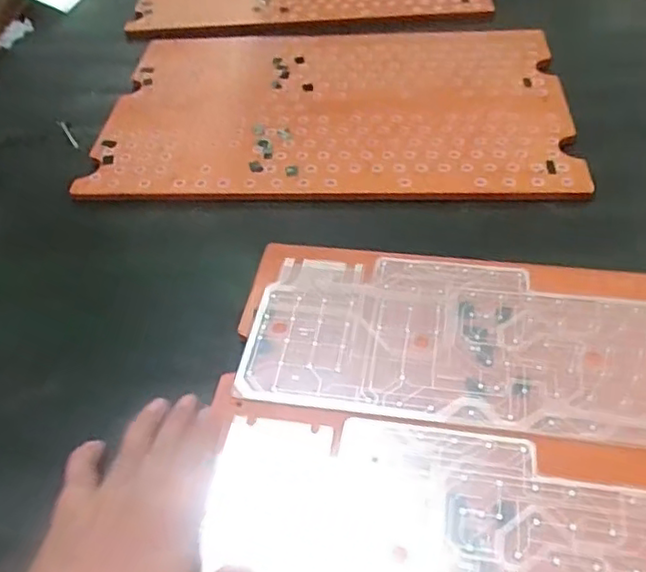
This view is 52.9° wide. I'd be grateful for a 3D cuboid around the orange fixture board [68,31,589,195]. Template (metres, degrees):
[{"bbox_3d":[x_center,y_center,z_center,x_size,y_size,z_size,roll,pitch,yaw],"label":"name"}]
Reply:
[{"bbox_3d":[0.008,-0.168,0.620,0.422,0.013,0.260,-1,48,5],"label":"orange fixture board"}]

